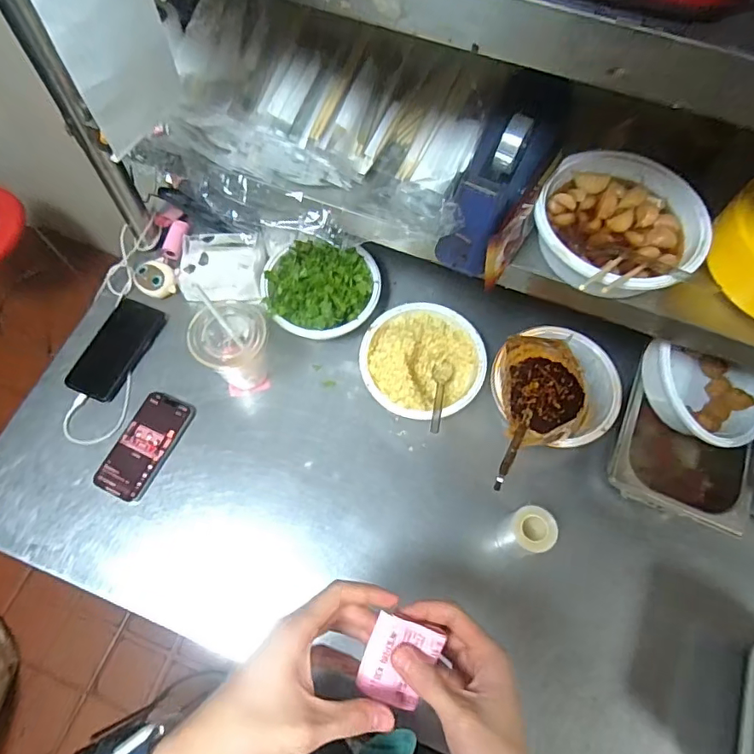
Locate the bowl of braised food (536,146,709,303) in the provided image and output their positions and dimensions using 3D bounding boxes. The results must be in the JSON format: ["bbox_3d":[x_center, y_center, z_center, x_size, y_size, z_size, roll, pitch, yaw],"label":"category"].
[{"bbox_3d":[0.243,-0.149,0.532,0.160,0.064,0.172,0,67,-1],"label":"bowl of braised food"}]

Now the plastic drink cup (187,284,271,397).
[{"bbox_3d":[-0.191,-0.039,0.682,0.089,0.146,0.082,0,67,-1],"label":"plastic drink cup"}]

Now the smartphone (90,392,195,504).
[{"bbox_3d":[-0.316,0.092,0.695,0.073,0.009,0.148,23,68,8],"label":"smartphone"}]

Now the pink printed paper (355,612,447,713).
[{"bbox_3d":[0.016,0.207,0.371,0.050,0.016,0.055,20,68,7],"label":"pink printed paper"}]

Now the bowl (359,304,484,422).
[{"bbox_3d":[0.063,-0.020,0.723,0.170,0.069,0.166,0,67,-1],"label":"bowl"}]

